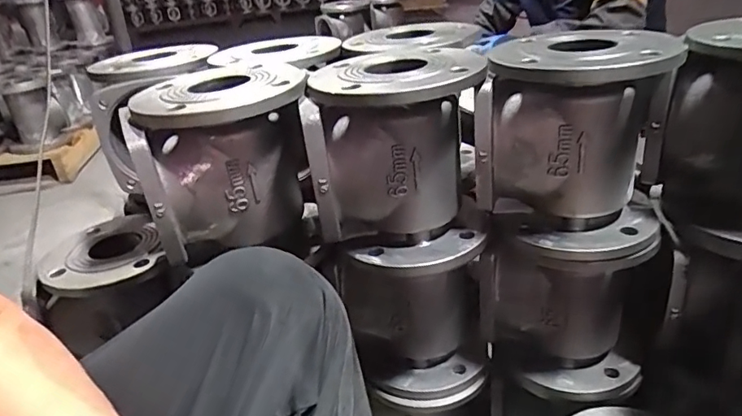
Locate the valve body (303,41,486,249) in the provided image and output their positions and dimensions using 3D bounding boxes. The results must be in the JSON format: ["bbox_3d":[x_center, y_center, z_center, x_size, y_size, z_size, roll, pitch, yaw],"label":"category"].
[{"bbox_3d":[0.030,-0.063,0.539,0.166,0.173,0.170,1,29,15],"label":"valve body"}]

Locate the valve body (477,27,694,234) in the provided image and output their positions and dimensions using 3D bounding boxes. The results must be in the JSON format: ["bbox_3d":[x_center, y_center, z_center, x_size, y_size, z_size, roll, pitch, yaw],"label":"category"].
[{"bbox_3d":[0.208,-0.077,0.534,0.167,0.177,0.162,7,31,24],"label":"valve body"}]

